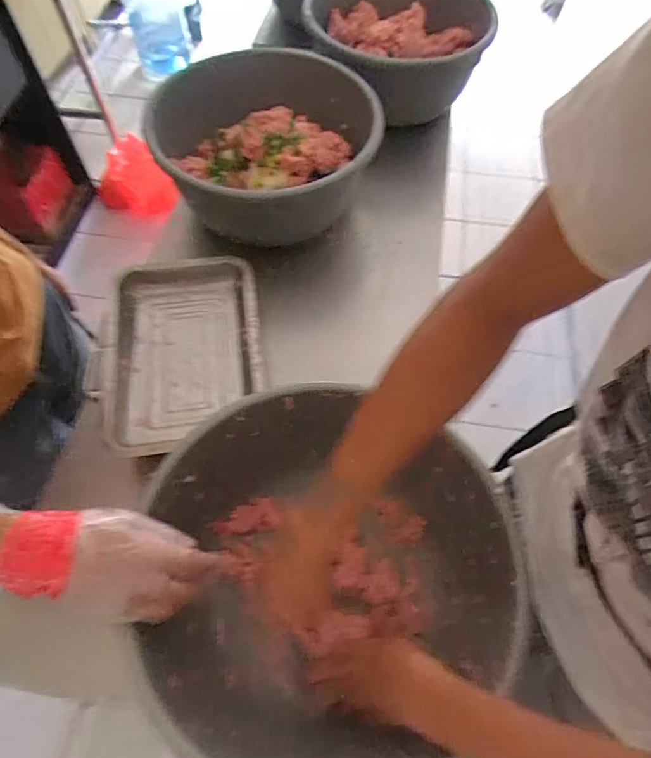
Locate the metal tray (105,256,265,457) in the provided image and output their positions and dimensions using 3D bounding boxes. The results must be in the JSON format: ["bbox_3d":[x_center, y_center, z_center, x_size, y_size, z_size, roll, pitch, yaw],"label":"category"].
[{"bbox_3d":[-0.198,-0.039,0.709,0.209,0.051,0.306,-7,62,-4],"label":"metal tray"}]

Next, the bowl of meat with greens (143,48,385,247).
[{"bbox_3d":[-0.091,-0.390,0.836,0.370,0.151,0.331,-14,63,-8],"label":"bowl of meat with greens"}]

